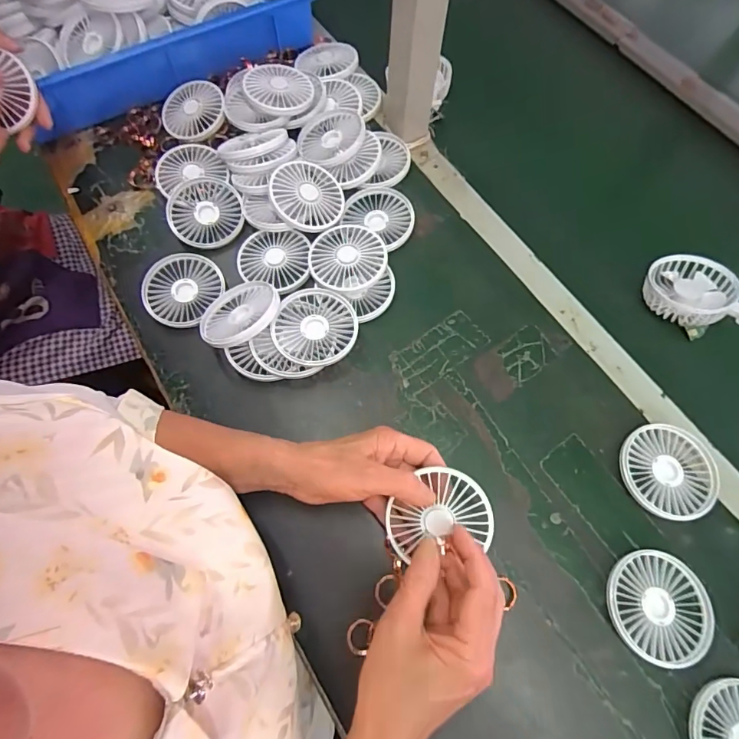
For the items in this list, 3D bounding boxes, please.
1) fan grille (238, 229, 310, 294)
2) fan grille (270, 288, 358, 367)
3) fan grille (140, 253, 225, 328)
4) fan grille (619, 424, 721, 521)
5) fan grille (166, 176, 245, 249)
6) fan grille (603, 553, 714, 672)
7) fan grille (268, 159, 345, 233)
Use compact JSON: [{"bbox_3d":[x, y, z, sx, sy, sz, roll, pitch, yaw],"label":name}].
[{"bbox_3d":[-0.109,-0.125,0.521,0.080,0.012,0.080,-3,70,-1],"label":"fan grille"},{"bbox_3d":[-0.057,-0.042,0.478,0.087,0.022,0.085,-6,64,-4],"label":"fan grille"},{"bbox_3d":[-0.211,-0.091,0.517,0.084,0.016,0.087,0,70,0],"label":"fan grille"},{"bbox_3d":[0.288,0.097,0.436,0.092,0.019,0.086,-5,69,-3],"label":"fan grille"},{"bbox_3d":[-0.200,-0.192,0.553,0.087,0.013,0.093,0,70,0],"label":"fan grille"},{"bbox_3d":[0.251,0.206,0.396,0.089,0.018,0.086,0,70,0],"label":"fan grille"},{"bbox_3d":[-0.072,-0.200,0.526,0.082,0.013,0.086,-30,88,-22],"label":"fan grille"}]

